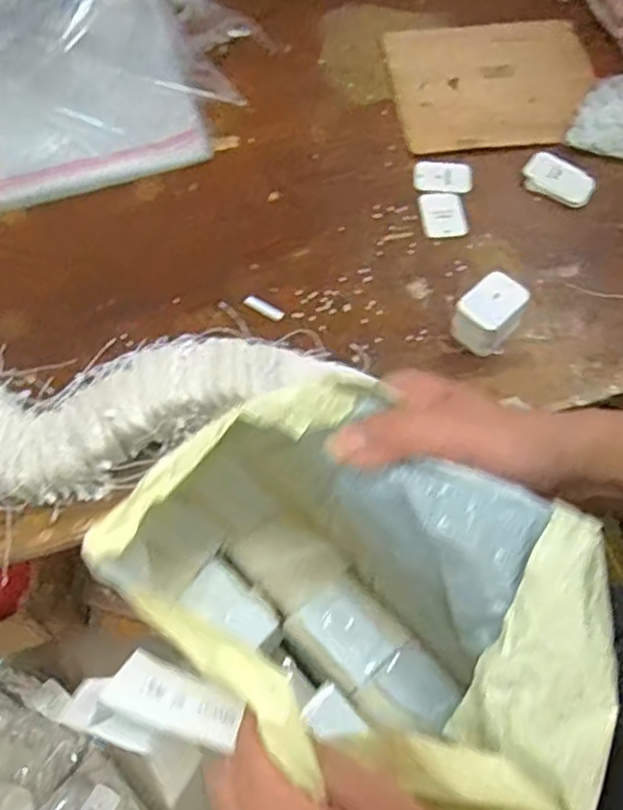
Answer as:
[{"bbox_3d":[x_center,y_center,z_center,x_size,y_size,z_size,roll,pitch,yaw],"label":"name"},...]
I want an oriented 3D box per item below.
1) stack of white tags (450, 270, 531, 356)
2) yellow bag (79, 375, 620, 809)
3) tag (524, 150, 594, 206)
[{"bbox_3d":[0.196,-0.100,0.747,0.057,0.058,0.074,42,70,18],"label":"stack of white tags"},{"bbox_3d":[0.015,0.096,0.325,0.223,0.140,0.144,29,69,12],"label":"yellow bag"},{"bbox_3d":[0.316,-0.289,0.870,0.089,0.008,0.061,33,67,15],"label":"tag"}]

